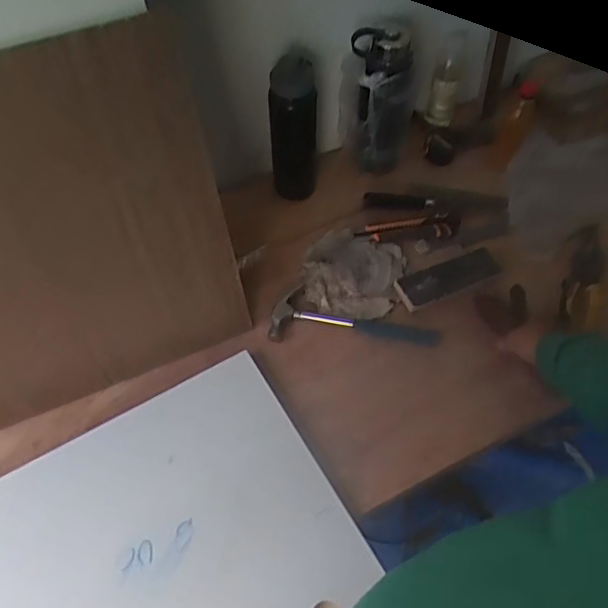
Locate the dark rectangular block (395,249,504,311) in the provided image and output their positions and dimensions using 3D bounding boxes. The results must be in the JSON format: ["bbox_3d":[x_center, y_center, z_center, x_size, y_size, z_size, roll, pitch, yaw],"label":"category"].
[{"bbox_3d":[0.228,-0.041,0.911,0.168,0.016,0.059,-22,59,-13],"label":"dark rectangular block"}]

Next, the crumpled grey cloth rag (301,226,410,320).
[{"bbox_3d":[0.076,-0.054,0.931,0.157,0.041,0.164,14,58,10],"label":"crumpled grey cloth rag"}]

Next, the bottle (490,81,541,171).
[{"bbox_3d":[0.352,-0.297,0.965,0.049,0.164,0.067,21,60,14],"label":"bottle"}]

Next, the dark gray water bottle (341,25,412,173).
[{"bbox_3d":[0.114,-0.318,0.940,0.103,0.244,0.080,7,57,6],"label":"dark gray water bottle"}]

